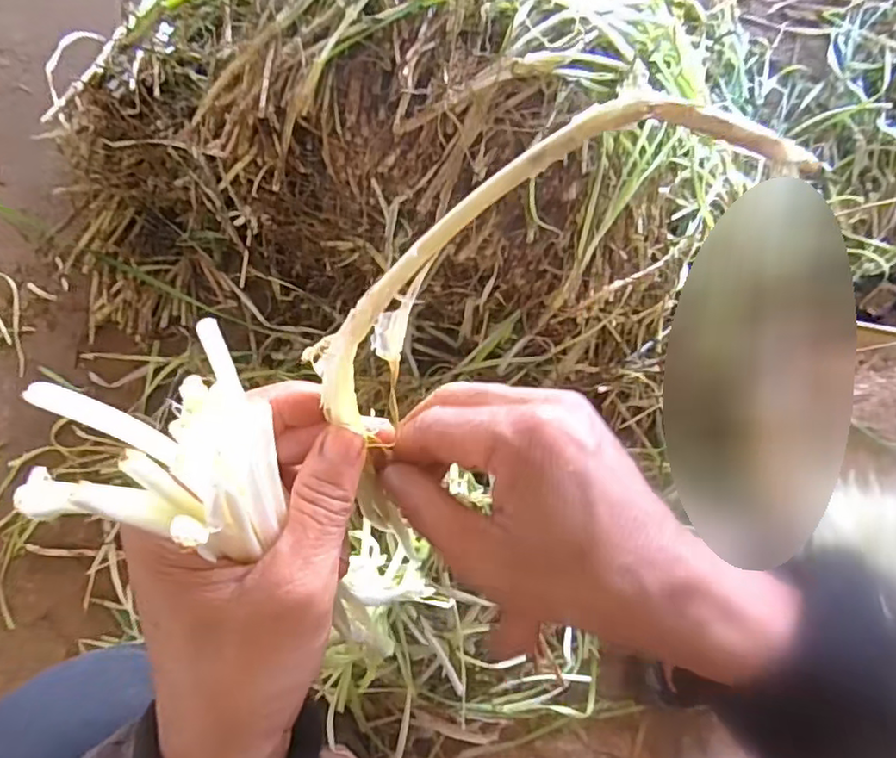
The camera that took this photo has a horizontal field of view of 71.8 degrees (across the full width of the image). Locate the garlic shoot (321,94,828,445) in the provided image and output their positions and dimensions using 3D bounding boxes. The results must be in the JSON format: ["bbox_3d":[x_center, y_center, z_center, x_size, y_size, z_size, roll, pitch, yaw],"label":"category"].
[{"bbox_3d":[0.024,-0.037,0.186,0.159,0.029,0.042,-32,72,14],"label":"garlic shoot"}]

